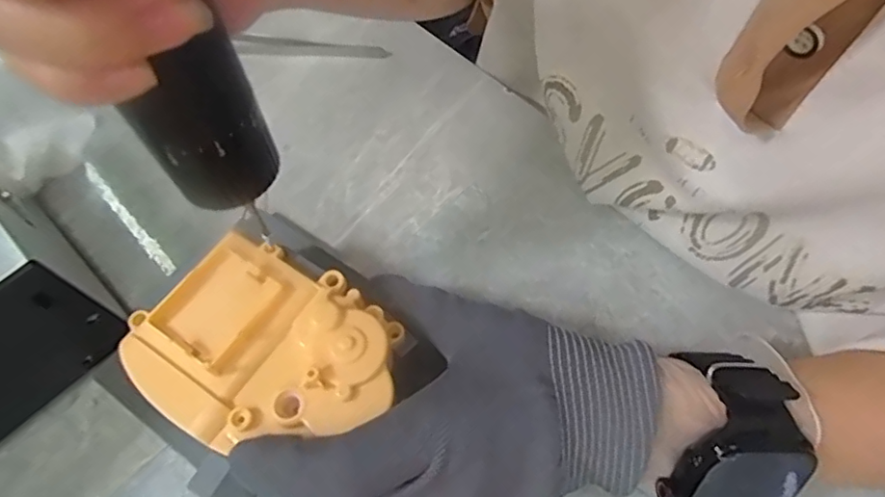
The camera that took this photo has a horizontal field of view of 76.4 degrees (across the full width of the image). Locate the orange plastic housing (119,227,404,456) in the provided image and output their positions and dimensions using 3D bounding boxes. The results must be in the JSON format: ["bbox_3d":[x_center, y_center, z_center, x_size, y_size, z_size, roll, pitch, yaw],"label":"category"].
[{"bbox_3d":[-0.065,0.035,0.205,0.093,0.016,0.072,31,60,16],"label":"orange plastic housing"}]

